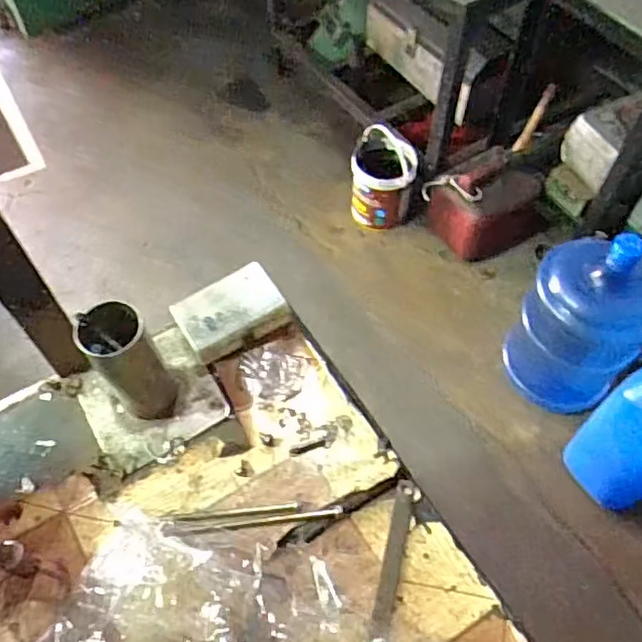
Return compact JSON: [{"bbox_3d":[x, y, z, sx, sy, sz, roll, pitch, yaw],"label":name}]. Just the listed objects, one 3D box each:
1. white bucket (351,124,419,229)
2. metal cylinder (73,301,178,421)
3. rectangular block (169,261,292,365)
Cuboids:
[{"bbox_3d":[0.172,-0.407,1.737,0.167,0.244,0.190,-2,58,-2],"label":"white bucket"},{"bbox_3d":[-0.159,0.038,0.516,0.049,0.126,0.053,0,58,0],"label":"metal cylinder"},{"bbox_3d":[-0.088,-0.009,0.597,0.099,0.028,0.062,-28,62,-17],"label":"rectangular block"}]

